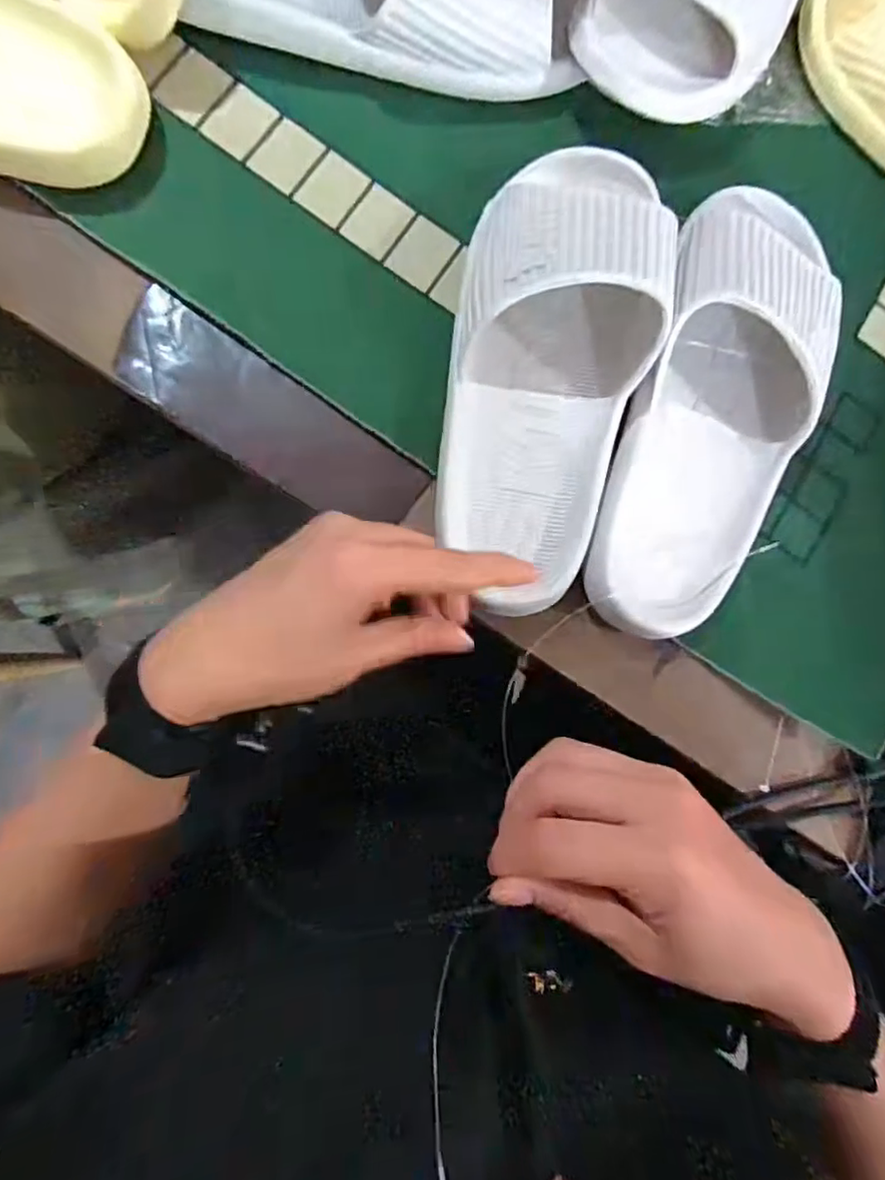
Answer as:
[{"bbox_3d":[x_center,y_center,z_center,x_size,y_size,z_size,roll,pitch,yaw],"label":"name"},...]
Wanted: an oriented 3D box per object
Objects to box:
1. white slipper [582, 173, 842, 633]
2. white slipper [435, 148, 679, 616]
[{"bbox_3d":[0.157,-0.104,0.335,0.101,0.063,0.264,15,82,-6],"label":"white slipper"},{"bbox_3d":[0.055,-0.114,0.326,0.098,0.063,0.249,10,94,-7],"label":"white slipper"}]

